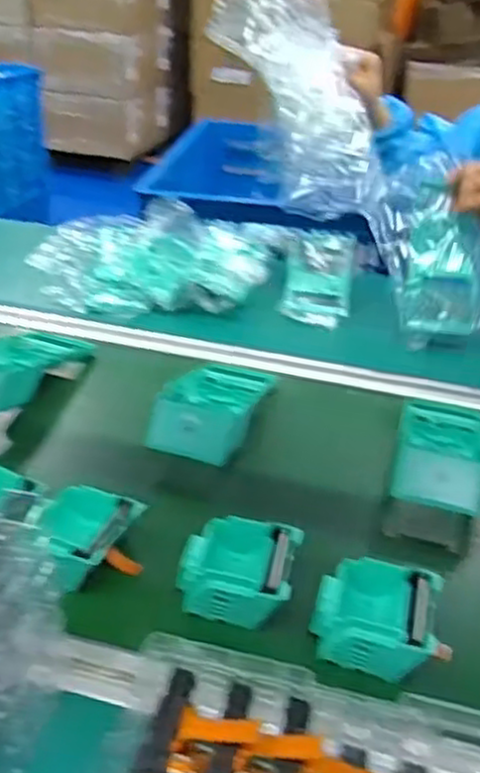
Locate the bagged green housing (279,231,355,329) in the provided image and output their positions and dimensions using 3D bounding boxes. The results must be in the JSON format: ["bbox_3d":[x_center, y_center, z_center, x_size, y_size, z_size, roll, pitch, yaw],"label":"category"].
[{"bbox_3d":[0.116,-0.161,1.039,0.094,0.052,0.257,7,32,7],"label":"bagged green housing"}]

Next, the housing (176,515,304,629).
[{"bbox_3d":[-0.001,0.134,0.538,0.082,0.036,0.078,7,32,6],"label":"housing"}]

